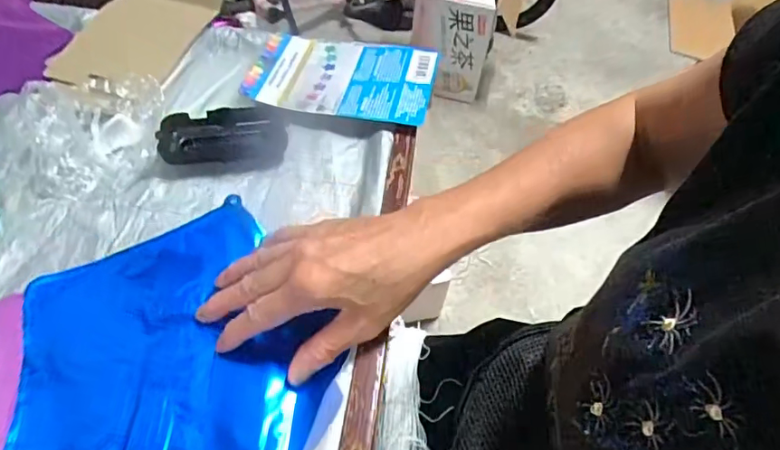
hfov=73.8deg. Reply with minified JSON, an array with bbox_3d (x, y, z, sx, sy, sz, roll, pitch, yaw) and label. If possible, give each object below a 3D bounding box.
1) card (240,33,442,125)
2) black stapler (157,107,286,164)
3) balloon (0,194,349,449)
[{"bbox_3d":[-0.049,-0.152,0.524,0.181,0.010,0.110,9,55,6],"label":"card"},{"bbox_3d":[-0.152,-0.083,0.476,0.107,0.029,0.046,-11,53,-10],"label":"black stapler"},{"bbox_3d":[-0.150,0.098,0.354,0.195,0.015,0.237,-20,55,-16],"label":"balloon"}]

